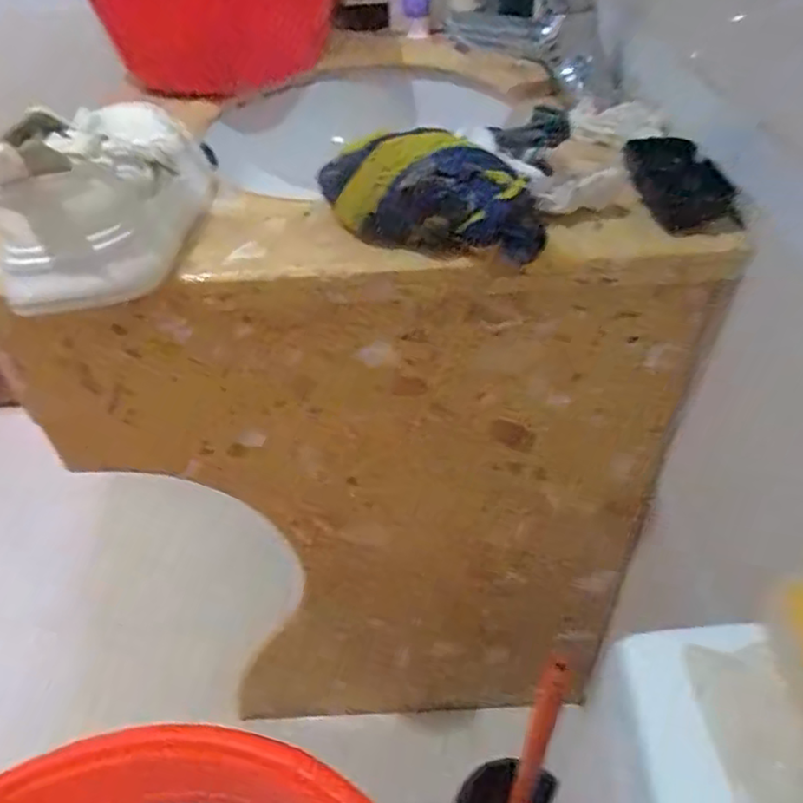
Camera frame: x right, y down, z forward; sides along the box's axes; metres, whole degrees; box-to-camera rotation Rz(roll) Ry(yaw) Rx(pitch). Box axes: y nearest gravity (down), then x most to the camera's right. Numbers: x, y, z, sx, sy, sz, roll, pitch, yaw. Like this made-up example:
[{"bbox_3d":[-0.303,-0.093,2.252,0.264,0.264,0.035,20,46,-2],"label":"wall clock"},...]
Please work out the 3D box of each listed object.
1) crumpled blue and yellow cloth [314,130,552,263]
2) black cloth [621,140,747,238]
[{"bbox_3d":[0.017,-0.138,0.428,0.159,0.063,0.057,10,45,15],"label":"crumpled blue and yellow cloth"},{"bbox_3d":[0.200,-0.159,0.472,0.059,0.024,0.104,-4,43,1],"label":"black cloth"}]

